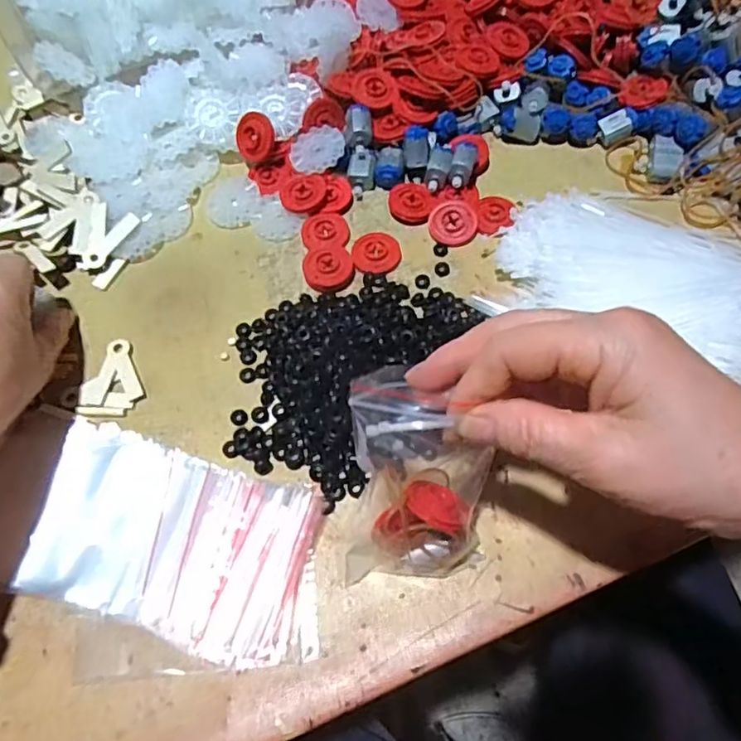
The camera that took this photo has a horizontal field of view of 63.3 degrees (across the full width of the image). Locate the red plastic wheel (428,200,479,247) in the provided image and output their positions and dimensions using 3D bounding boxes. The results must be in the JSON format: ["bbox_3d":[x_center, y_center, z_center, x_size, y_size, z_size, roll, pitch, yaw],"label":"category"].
[{"bbox_3d":[0.056,-0.101,0.406,0.031,0.007,0.031,-27,65,-11],"label":"red plastic wheel"}]

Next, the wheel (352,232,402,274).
[{"bbox_3d":[0.004,-0.079,0.401,0.032,0.007,0.031,-1,63,2],"label":"wheel"}]

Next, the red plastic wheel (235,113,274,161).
[{"bbox_3d":[-0.083,-0.166,0.427,0.030,0.031,0.006,0,24,28],"label":"red plastic wheel"}]

